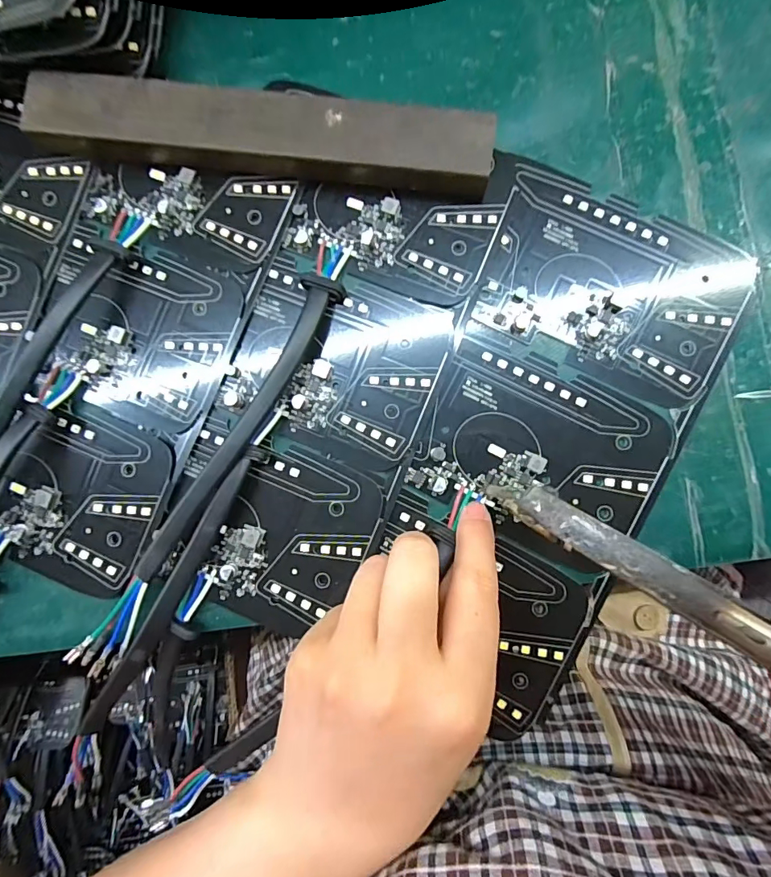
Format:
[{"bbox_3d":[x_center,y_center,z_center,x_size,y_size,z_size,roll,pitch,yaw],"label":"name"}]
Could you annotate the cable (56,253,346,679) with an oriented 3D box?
[{"bbox_3d":[-0.073,0.009,0.201,0.024,0.015,0.213,30,89,4],"label":"cable"}]

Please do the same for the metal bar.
[{"bbox_3d":[-0.057,-0.137,0.207,0.206,0.017,0.031,8,88,3],"label":"metal bar"}]

